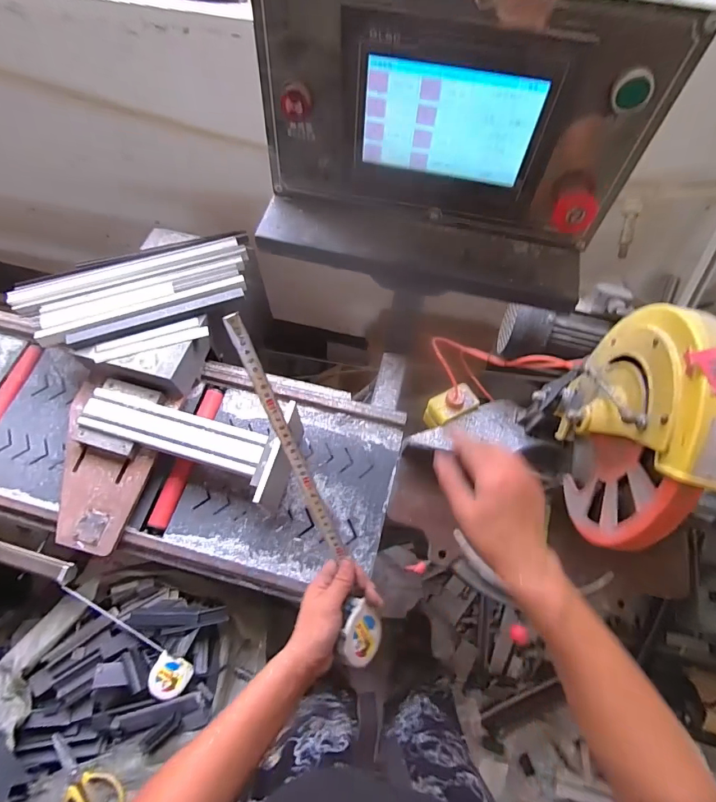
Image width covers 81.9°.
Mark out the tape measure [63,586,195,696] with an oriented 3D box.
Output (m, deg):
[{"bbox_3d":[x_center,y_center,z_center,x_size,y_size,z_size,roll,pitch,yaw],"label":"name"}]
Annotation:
[{"bbox_3d":[-0.436,0.444,0.752,0.289,0.046,0.070,28,48,4],"label":"tape measure"}]

